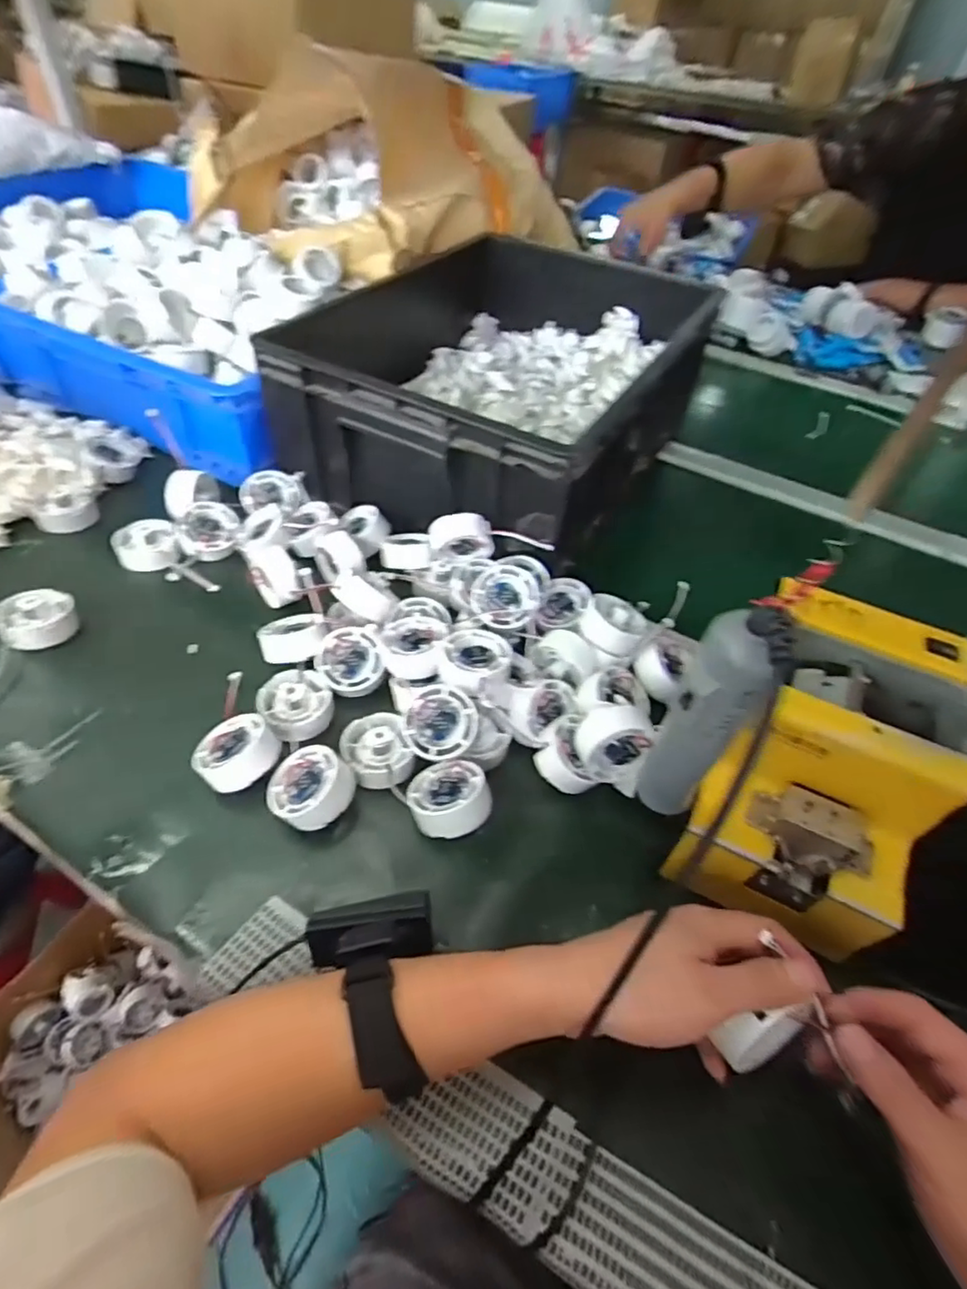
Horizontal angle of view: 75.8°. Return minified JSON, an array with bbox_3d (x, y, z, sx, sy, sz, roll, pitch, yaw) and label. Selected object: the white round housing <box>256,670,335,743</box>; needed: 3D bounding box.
[{"bbox_3d":[-0.150,0.043,0.496,0.053,0.030,0.063,-24,55,-24],"label":"white round housing"}]

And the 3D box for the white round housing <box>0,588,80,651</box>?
[{"bbox_3d":[-0.390,-0.022,0.544,0.059,0.028,0.059,3,48,-3],"label":"white round housing"}]

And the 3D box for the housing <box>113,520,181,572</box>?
[{"bbox_3d":[-0.333,-0.099,0.613,0.055,0.025,0.055,-24,55,-24],"label":"housing"}]

